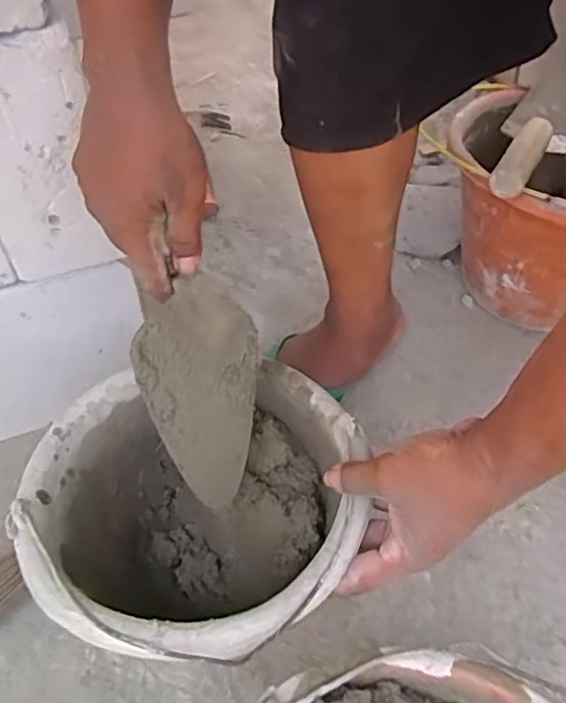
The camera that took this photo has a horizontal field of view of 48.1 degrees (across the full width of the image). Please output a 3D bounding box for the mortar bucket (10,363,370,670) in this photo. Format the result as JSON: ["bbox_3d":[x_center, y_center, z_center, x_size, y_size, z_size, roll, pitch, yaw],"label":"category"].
[{"bbox_3d":[-0.066,0.146,0.516,0.243,0.162,0.226,-1,50,1],"label":"mortar bucket"}]

